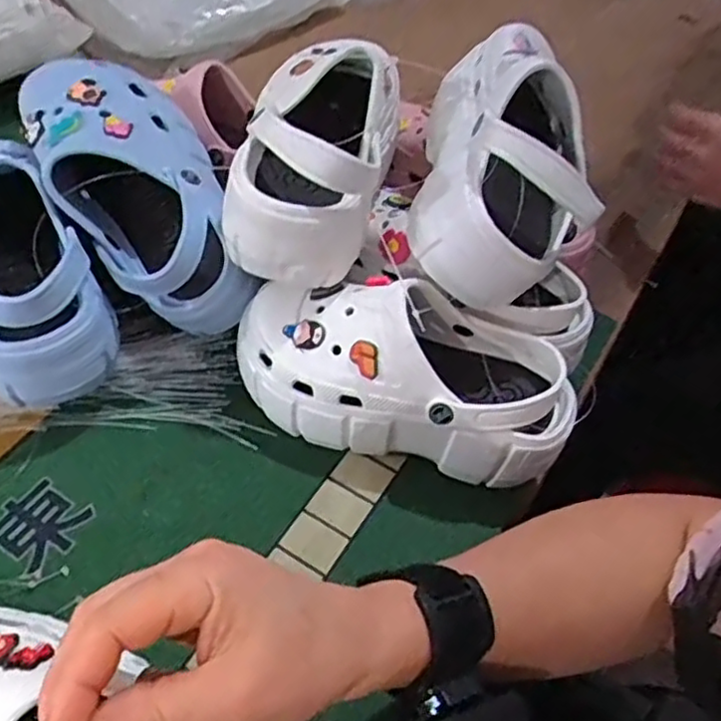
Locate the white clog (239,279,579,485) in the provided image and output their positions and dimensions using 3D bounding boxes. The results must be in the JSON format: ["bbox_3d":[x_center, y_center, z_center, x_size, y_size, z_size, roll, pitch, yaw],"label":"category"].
[{"bbox_3d":[0.031,0.005,0.488,0.230,0.110,0.087,14,51,6],"label":"white clog"}]

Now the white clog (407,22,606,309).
[{"bbox_3d":[0.107,-0.155,0.509,0.100,0.124,0.233,31,44,-28],"label":"white clog"}]

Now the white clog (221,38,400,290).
[{"bbox_3d":[-0.030,-0.153,0.501,0.093,0.095,0.186,9,50,2],"label":"white clog"}]

